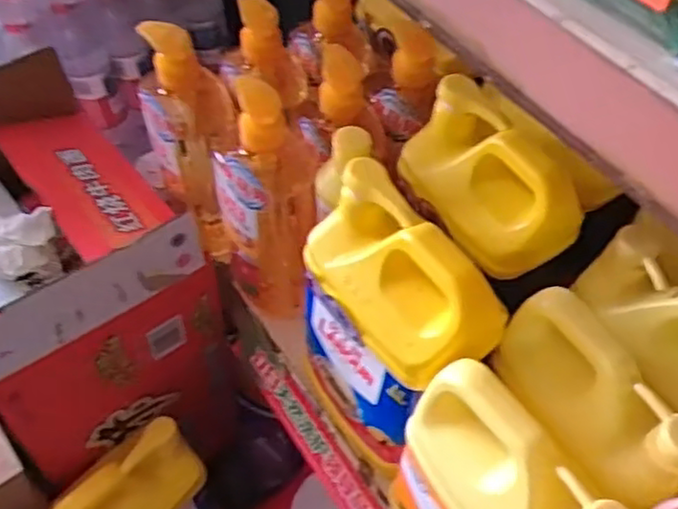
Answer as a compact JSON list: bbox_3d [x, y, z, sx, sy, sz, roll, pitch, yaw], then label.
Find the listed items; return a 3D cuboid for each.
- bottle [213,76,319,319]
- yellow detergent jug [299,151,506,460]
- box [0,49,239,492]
[{"bbox_3d":[-0.067,-0.043,0.621,0.074,0.232,0.118,-4,53,-5],"label":"bottle"},{"bbox_3d":[0.030,0.064,0.518,0.077,0.224,0.143,-33,61,-24],"label":"yellow detergent jug"},{"bbox_3d":[-0.282,0.010,0.686,0.209,0.259,0.270,-33,61,-24],"label":"box"}]

